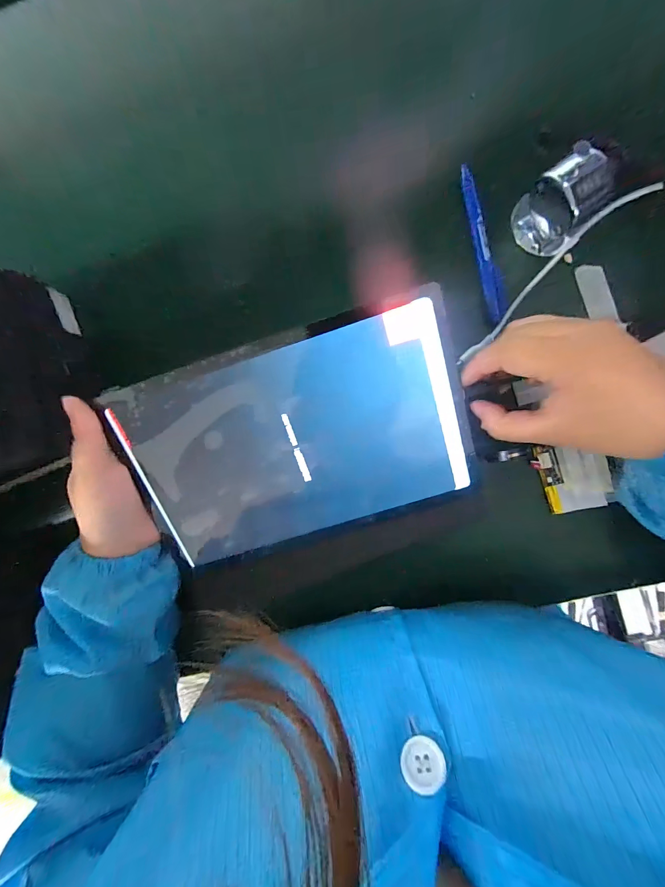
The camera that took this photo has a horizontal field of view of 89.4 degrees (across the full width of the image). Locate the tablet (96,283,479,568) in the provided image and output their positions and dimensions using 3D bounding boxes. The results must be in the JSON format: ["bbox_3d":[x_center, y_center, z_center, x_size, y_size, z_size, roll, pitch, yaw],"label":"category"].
[{"bbox_3d":[-0.024,-0.001,0.235,0.231,0.009,0.141,-17,108,4],"label":"tablet"}]

